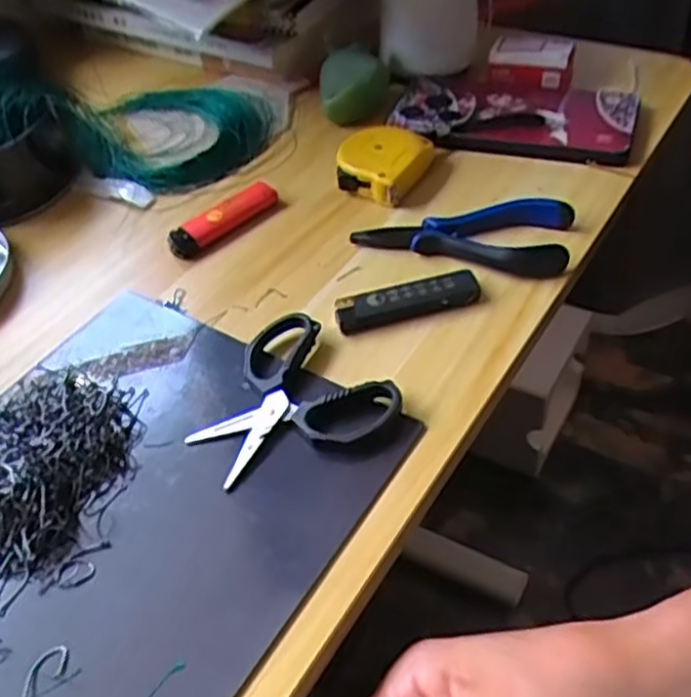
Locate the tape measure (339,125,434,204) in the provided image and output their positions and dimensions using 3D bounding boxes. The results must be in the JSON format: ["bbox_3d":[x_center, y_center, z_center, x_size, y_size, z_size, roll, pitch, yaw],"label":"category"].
[{"bbox_3d":[0.026,-0.122,0.466,0.053,0.023,0.059,20,52,23],"label":"tape measure"}]

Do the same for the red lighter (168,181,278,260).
[{"bbox_3d":[-0.077,-0.082,0.448,0.023,0.011,0.076,34,58,31],"label":"red lighter"}]

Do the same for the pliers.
[{"bbox_3d":[0.068,-0.070,0.416,0.120,0.019,0.048,9,48,14],"label":"pliers"}]

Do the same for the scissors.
[{"bbox_3d":[-0.031,0.025,0.342,0.087,0.012,0.088,-31,52,-22],"label":"scissors"}]

